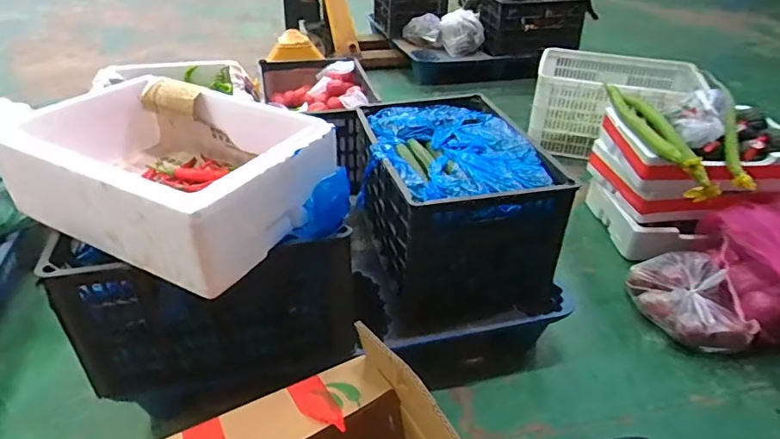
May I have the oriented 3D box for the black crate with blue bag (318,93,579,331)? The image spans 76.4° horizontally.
[{"bbox_3d":[0.129,-0.072,1.218,0.408,0.342,0.533,-7,35,-12],"label":"black crate with blue bag"}]

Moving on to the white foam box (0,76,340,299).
[{"bbox_3d":[-0.352,-0.090,0.807,0.428,0.162,0.307,17,37,22],"label":"white foam box"}]

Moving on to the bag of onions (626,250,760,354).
[{"bbox_3d":[0.742,0.197,1.246,0.163,0.147,0.276,1,34,0],"label":"bag of onions"}]

